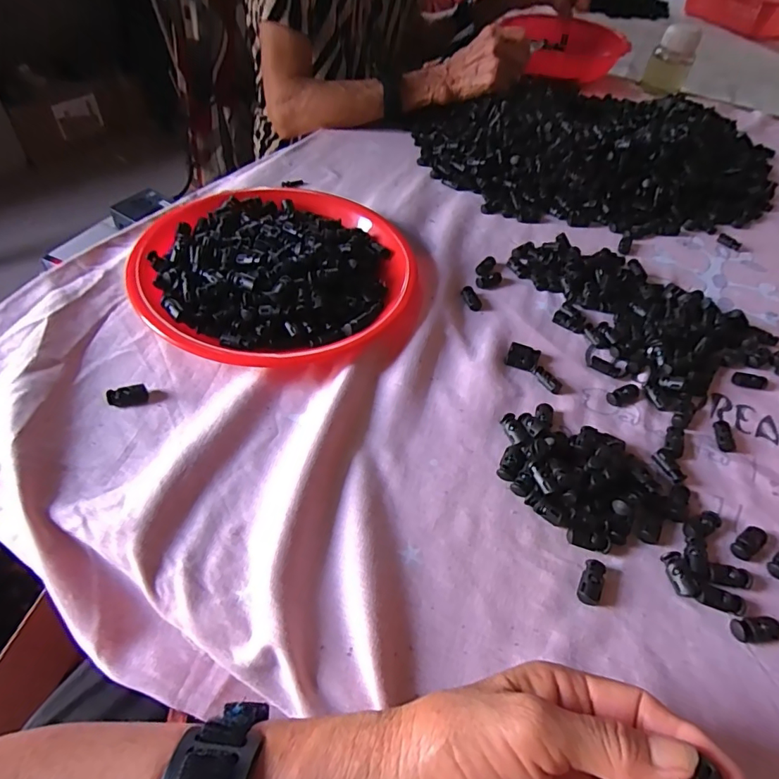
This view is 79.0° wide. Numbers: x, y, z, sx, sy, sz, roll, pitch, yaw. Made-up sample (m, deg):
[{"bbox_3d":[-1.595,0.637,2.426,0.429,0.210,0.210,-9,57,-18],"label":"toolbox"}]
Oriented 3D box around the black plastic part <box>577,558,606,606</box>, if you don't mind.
[{"bbox_3d":[0.131,0.124,0.306,0.014,0.007,0.029,26,55,14],"label":"black plastic part"}]

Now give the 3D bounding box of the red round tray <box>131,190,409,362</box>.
[{"bbox_3d":[-0.108,-0.124,0.456,0.250,0.038,0.250,2,53,-3],"label":"red round tray"}]

